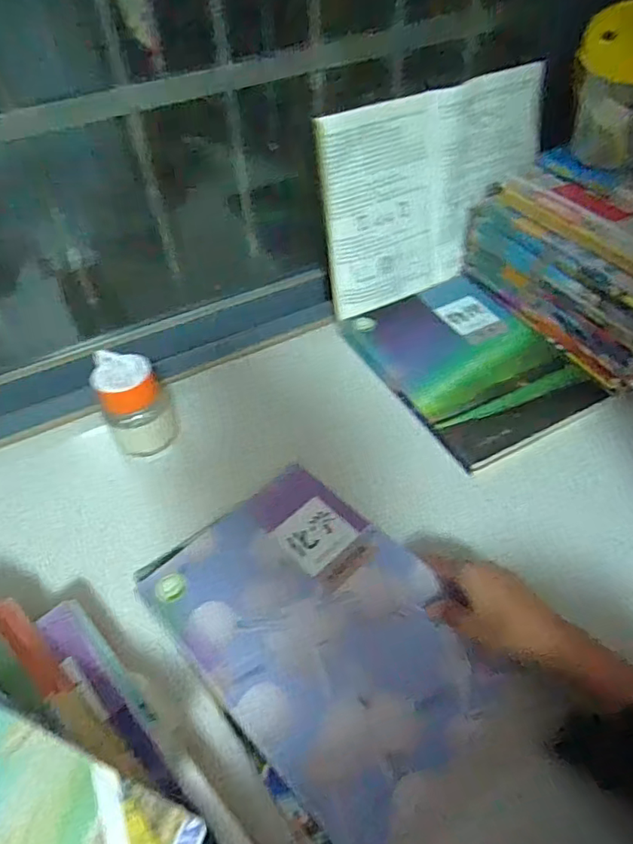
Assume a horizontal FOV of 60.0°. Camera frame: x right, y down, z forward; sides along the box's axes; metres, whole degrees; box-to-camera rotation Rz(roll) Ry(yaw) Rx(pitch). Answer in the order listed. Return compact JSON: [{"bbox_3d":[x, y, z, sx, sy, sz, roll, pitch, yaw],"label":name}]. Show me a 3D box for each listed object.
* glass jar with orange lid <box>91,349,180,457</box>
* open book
[{"bbox_3d":[-0.203,-0.017,0.613,0.066,0.110,0.060,-1,49,3],"label":"glass jar with orange lid"},{"bbox_3d":[0.166,-0.315,0.763,0.344,0.253,0.030,-23,35,-16],"label":"open book"}]

